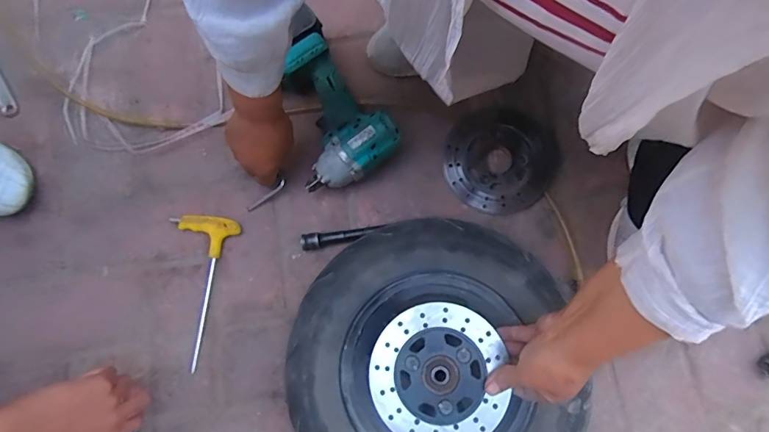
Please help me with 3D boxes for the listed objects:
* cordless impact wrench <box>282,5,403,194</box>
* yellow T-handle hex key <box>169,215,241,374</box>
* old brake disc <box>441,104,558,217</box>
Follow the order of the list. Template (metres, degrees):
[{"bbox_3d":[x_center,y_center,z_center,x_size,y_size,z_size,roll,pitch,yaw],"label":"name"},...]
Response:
[{"bbox_3d":[-0.085,-0.141,0.582,0.130,0.068,0.206,-34,80,-7],"label":"cordless impact wrench"},{"bbox_3d":[-0.269,0.094,0.566,0.091,0.017,0.201,14,80,3],"label":"yellow T-handle hex key"},{"bbox_3d":[0.163,-0.083,0.592,0.148,0.013,0.158,0,79,0],"label":"old brake disc"}]

